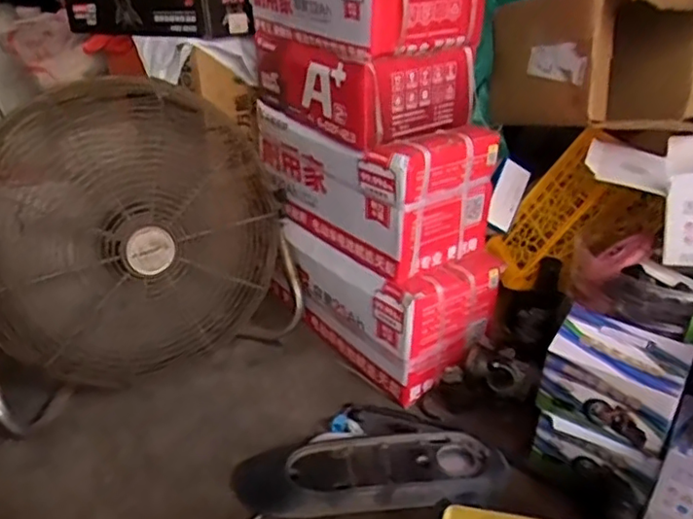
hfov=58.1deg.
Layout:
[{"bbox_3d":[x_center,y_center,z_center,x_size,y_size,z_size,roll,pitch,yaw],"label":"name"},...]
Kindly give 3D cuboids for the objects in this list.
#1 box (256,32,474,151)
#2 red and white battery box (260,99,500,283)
[{"bbox_3d":[0.014,-0.304,1.023,0.212,0.125,0.334,-20,36,-31],"label":"box"},{"bbox_3d":[0.042,-0.154,1.074,0.215,0.204,0.378,-20,36,-31],"label":"red and white battery box"}]

